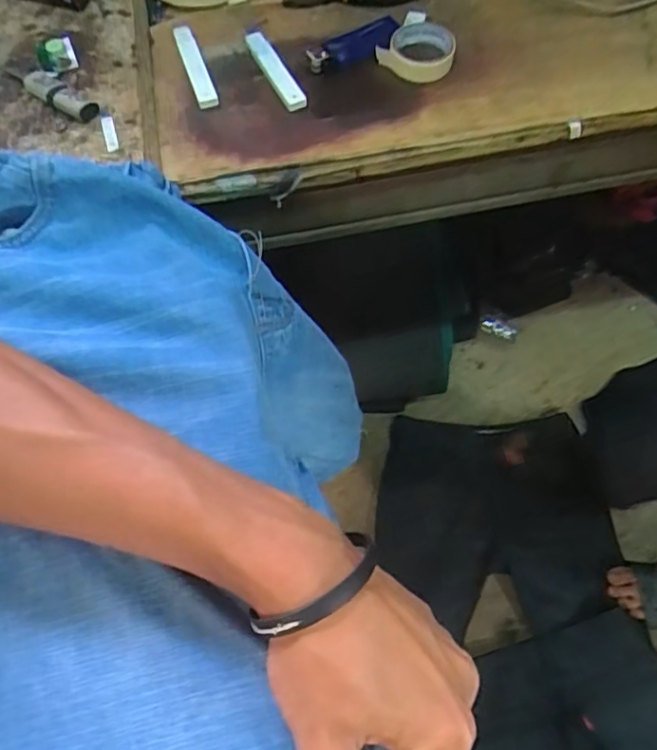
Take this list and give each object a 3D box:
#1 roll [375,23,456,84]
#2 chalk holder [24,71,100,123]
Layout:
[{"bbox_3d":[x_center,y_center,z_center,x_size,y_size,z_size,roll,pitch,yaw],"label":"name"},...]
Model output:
[{"bbox_3d":[0.074,-0.254,0.457,0.048,0.016,0.059,41,73,17],"label":"roll"},{"bbox_3d":[-0.191,-0.200,0.415,0.062,0.012,0.018,33,71,14],"label":"chalk holder"}]

